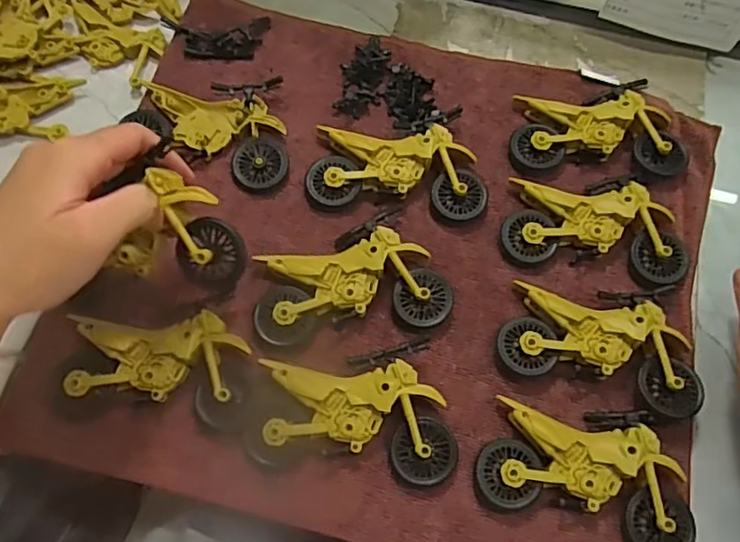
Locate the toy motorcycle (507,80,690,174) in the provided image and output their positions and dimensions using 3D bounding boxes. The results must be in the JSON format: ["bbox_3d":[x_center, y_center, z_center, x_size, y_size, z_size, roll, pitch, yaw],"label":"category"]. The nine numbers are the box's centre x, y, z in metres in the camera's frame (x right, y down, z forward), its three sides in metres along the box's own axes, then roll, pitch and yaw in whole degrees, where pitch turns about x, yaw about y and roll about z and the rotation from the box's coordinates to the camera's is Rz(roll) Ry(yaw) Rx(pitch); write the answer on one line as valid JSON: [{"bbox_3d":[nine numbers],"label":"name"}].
[{"bbox_3d":[0.158,-0.103,0.407,0.114,0.023,0.073,2,70,-2],"label":"toy motorcycle"}]

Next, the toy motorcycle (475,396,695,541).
[{"bbox_3d":[0.124,0.109,0.323,0.116,0.021,0.070,18,71,4],"label":"toy motorcycle"}]

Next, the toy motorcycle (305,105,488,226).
[{"bbox_3d":[0.017,-0.070,0.383,0.112,0.019,0.075,-1,70,-3],"label":"toy motorcycle"}]

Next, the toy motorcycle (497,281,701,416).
[{"bbox_3d":[0.135,0.044,0.347,0.111,0.024,0.075,3,70,-1],"label":"toy motorcycle"}]

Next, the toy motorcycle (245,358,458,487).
[{"bbox_3d":[-0.008,0.083,0.327,0.114,0.019,0.060,7,70,0],"label":"toy motorcycle"}]

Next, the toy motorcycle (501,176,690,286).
[{"bbox_3d":[0.149,-0.032,0.380,0.115,0.021,0.066,11,70,1],"label":"toy motorcycle"}]

